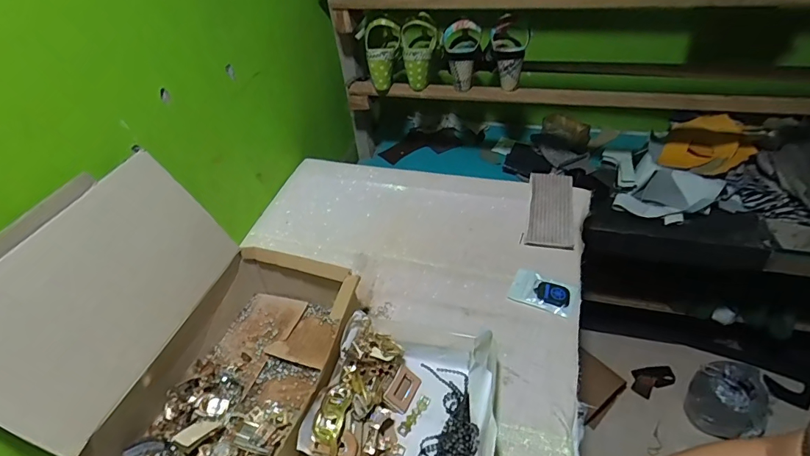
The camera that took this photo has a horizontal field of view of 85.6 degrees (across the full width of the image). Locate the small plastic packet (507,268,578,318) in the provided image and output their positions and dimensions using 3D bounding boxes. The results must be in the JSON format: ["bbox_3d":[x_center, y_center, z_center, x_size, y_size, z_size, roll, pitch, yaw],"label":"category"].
[{"bbox_3d":[0.223,0.102,0.703,0.099,0.011,0.065,18,49,23],"label":"small plastic packet"}]

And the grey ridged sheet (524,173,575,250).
[{"bbox_3d":[0.273,-0.033,0.815,0.080,0.024,0.164,9,62,10],"label":"grey ridged sheet"}]

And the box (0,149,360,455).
[{"bbox_3d":[-0.252,0.124,0.524,0.286,0.292,0.324,12,47,18],"label":"box"}]

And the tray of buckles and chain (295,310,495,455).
[{"bbox_3d":[0.004,0.212,0.555,0.213,0.084,0.196,3,45,9],"label":"tray of buckles and chain"}]

